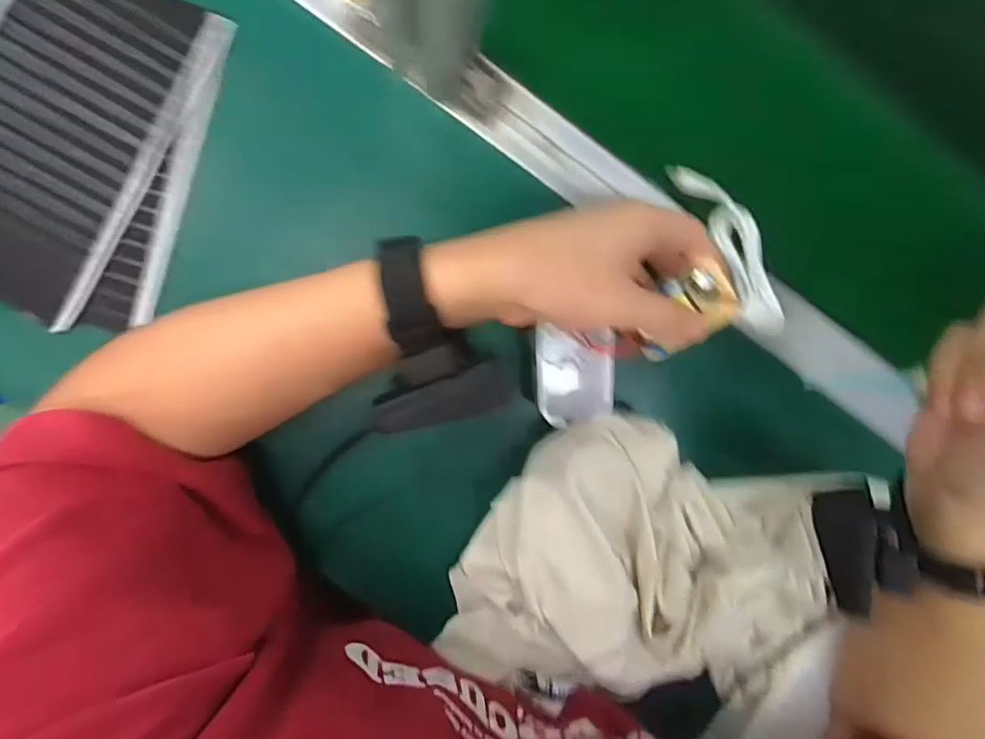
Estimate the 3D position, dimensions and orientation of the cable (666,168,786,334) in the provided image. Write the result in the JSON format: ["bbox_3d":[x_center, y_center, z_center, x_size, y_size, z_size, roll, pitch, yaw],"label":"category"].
[{"bbox_3d":[0.157,-0.081,0.377,0.031,0.020,0.121,-27,98,-3],"label":"cable"}]

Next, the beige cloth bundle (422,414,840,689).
[{"bbox_3d":[0.097,0.136,0.369,0.226,0.059,0.199,16,94,-8],"label":"beige cloth bundle"}]

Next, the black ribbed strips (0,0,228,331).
[{"bbox_3d":[-0.255,-0.131,0.337,0.115,0.026,0.201,27,92,-9],"label":"black ribbed strips"}]

